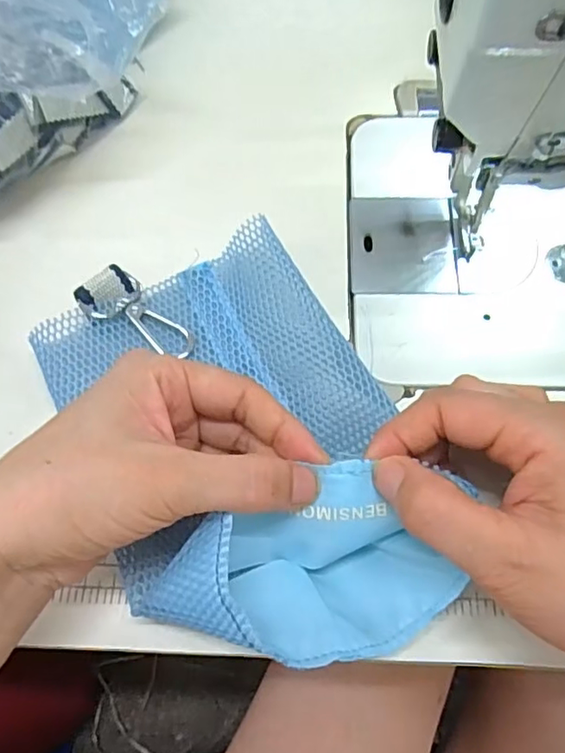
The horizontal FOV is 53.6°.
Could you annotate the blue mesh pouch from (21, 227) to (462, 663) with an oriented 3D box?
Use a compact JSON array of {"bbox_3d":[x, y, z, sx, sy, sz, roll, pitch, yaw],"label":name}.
[{"bbox_3d":[-0.020,0.023,0.243,0.133,0.039,0.200,-26,67,-8],"label":"blue mesh pouch"}]

